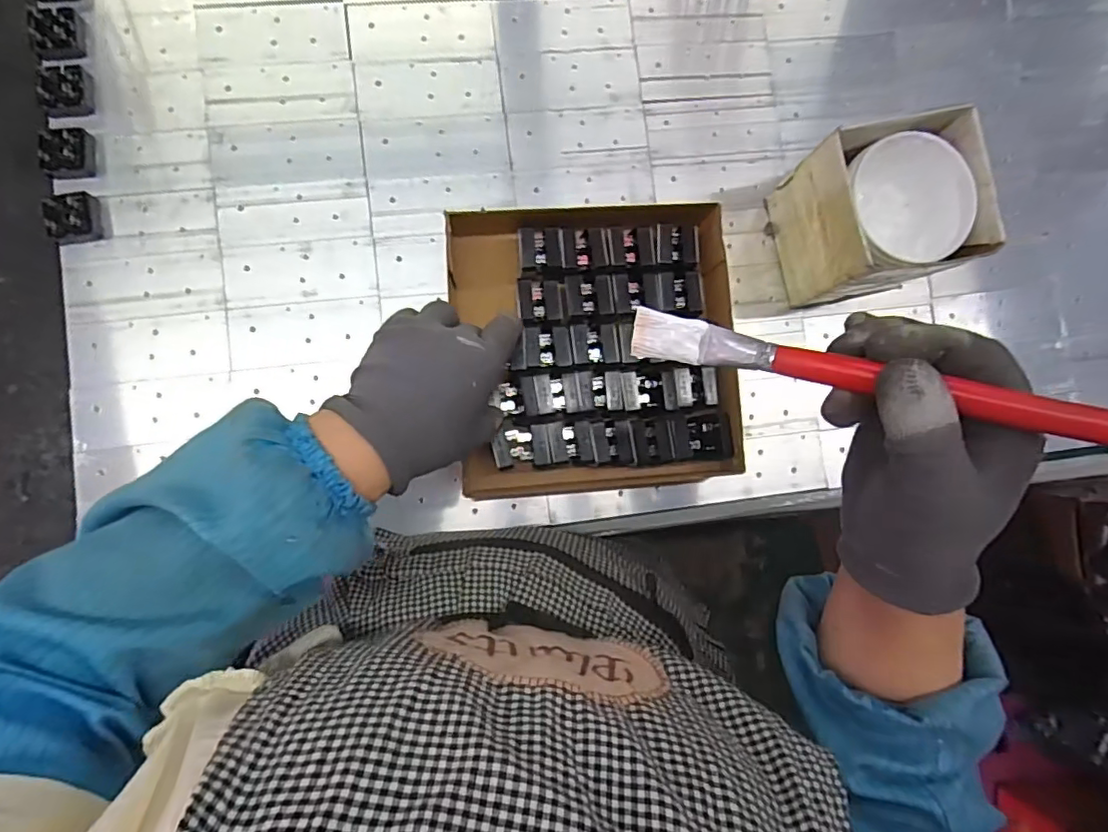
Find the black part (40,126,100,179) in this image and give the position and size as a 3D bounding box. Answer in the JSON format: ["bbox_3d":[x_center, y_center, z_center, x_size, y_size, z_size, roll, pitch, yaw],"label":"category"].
[{"bbox_3d":[-0.378,-0.204,0.441,0.036,0.012,0.036,-6,86,-6],"label":"black part"}]

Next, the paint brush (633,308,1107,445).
[{"bbox_3d":[0.166,-0.008,0.226,0.275,0.016,0.019,15,83,21],"label":"paint brush"}]

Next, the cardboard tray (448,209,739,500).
[{"bbox_3d":[0.032,-0.053,0.454,0.212,0.040,0.219,-5,86,-6],"label":"cardboard tray"}]

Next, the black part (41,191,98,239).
[{"bbox_3d":[-0.374,-0.156,0.439,0.034,0.012,0.033,-3,85,-6],"label":"black part"}]

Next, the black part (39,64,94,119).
[{"bbox_3d":[-0.382,-0.254,0.444,0.031,0.011,0.041,-8,86,-6],"label":"black part"}]

